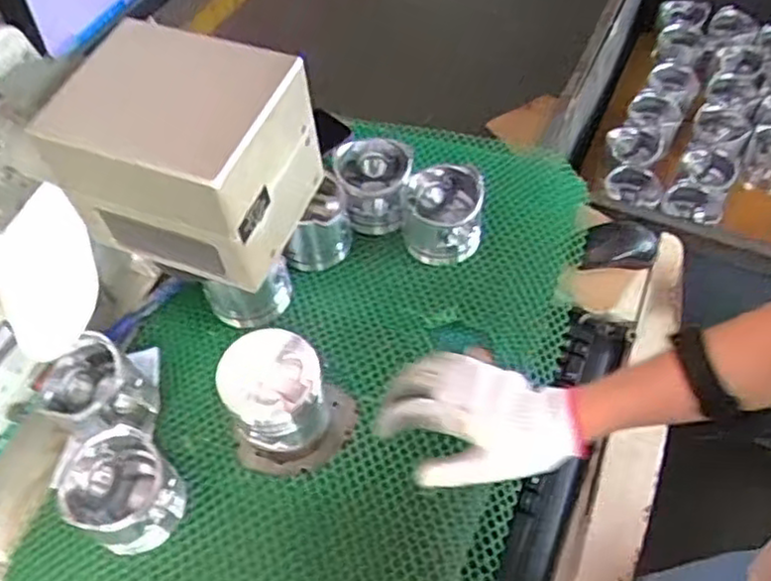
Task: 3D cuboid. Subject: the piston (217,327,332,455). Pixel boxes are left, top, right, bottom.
[{"bbox_3d":[-0.101,0.103,0.689,0.089,0.105,0.088,-13,56,-6],"label":"piston"}]

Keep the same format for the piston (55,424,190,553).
[{"bbox_3d":[-0.237,0.182,0.657,0.092,0.066,0.087,-2,55,2],"label":"piston"}]

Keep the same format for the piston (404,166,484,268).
[{"bbox_3d":[0.066,-0.085,0.832,0.089,0.077,0.087,-4,55,1],"label":"piston"}]

